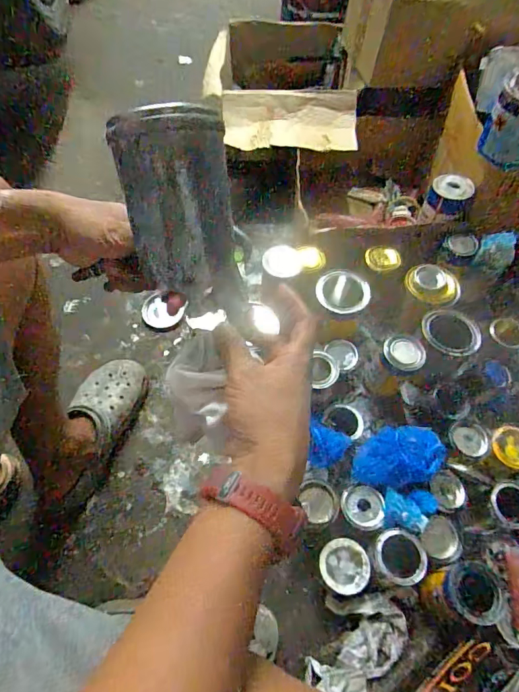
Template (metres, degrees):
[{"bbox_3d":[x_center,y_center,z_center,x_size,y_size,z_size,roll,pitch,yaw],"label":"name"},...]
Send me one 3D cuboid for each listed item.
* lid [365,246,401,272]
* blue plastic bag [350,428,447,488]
[{"bbox_3d":[0.254,-0.182,0.870,0.071,0.015,0.057,16,69,5],"label":"lid"},{"bbox_3d":[0.225,0.181,0.697,0.140,0.050,0.092,-7,60,-6],"label":"blue plastic bag"}]

